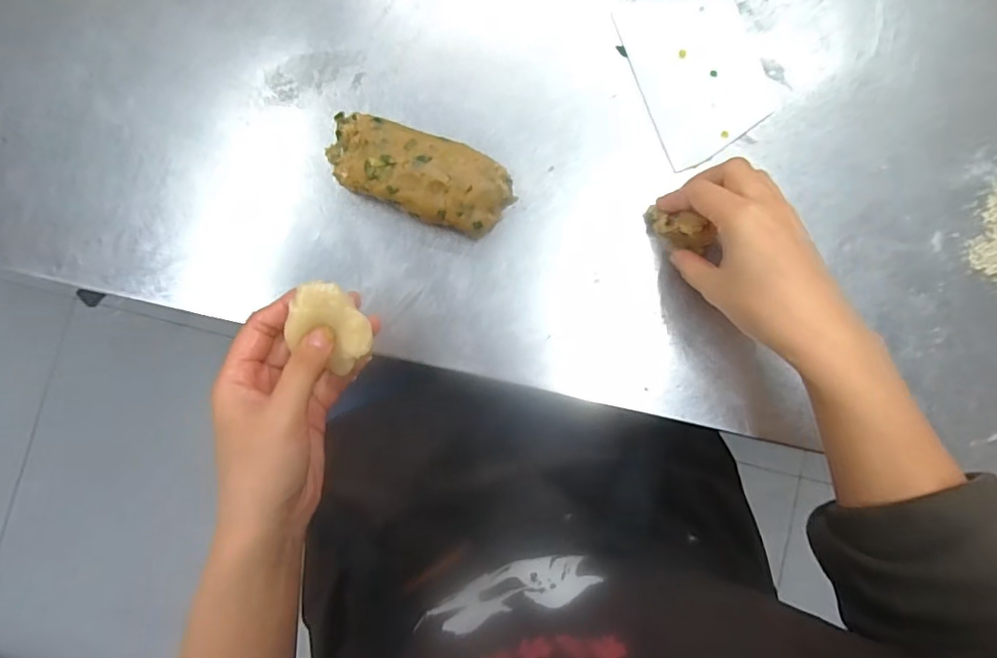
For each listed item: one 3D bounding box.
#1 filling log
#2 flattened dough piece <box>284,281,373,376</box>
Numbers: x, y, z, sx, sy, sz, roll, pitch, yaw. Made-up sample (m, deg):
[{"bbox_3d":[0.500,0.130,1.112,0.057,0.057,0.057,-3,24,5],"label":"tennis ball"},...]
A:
[{"bbox_3d":[-0.057,-0.105,0.374,0.128,0.034,0.053,20,86,1],"label":"filling log"},{"bbox_3d":[-0.098,-0.003,0.320,0.037,0.015,0.050,-36,107,-8],"label":"flattened dough piece"}]

